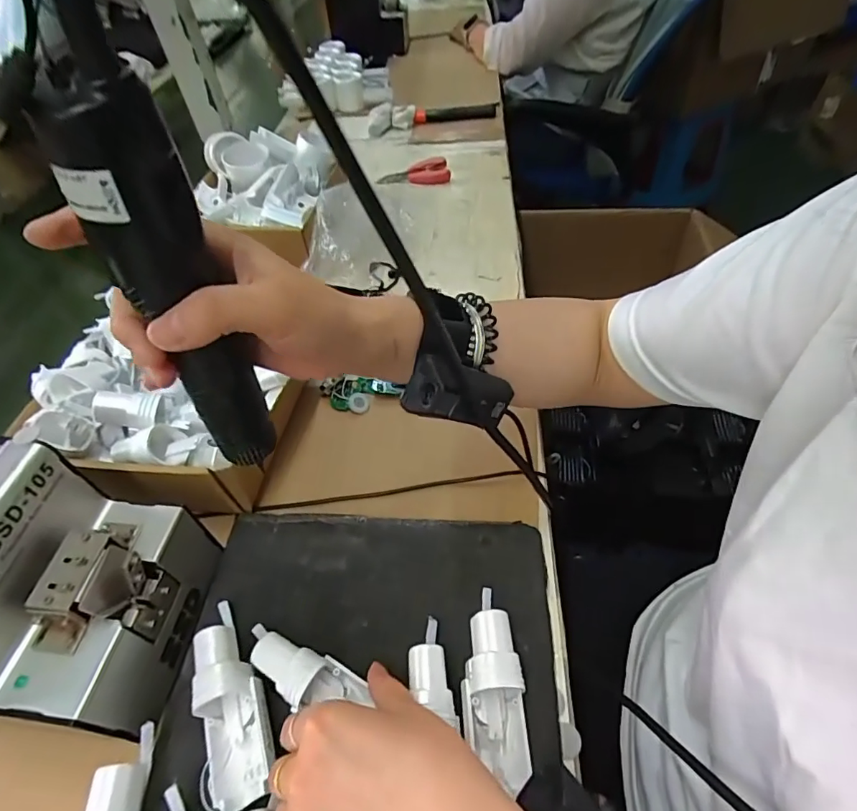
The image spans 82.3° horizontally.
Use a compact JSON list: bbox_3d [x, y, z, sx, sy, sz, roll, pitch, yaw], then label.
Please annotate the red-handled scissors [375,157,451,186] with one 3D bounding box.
[{"bbox_3d":[-0.024,-0.369,0.778,0.112,0.018,0.054,-7,49,1],"label":"red-handled scissors"}]

